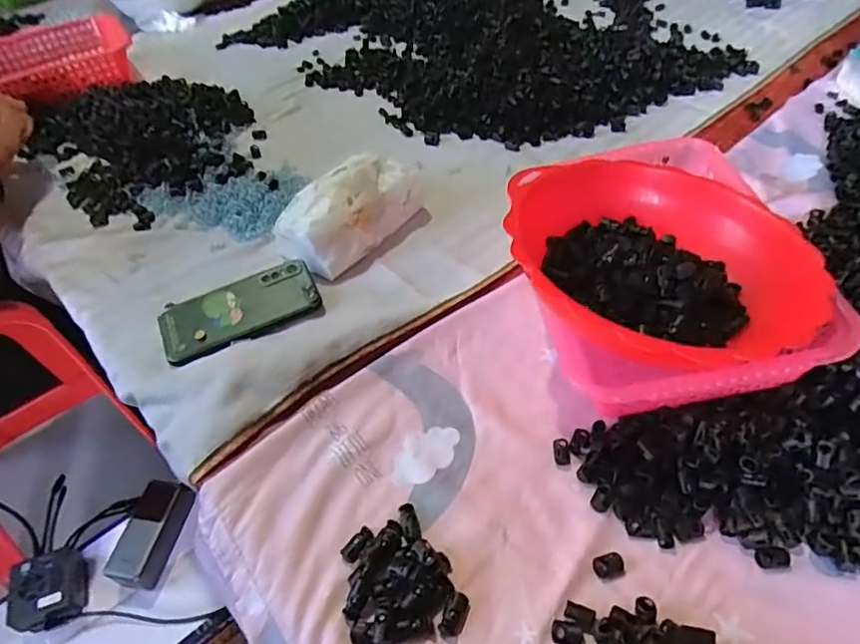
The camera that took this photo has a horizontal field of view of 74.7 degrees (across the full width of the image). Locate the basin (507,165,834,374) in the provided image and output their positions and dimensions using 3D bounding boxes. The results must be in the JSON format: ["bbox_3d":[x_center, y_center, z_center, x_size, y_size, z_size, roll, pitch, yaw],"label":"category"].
[{"bbox_3d":[0.188,-0.048,0.469,0.230,0.077,0.230,-3,47,3],"label":"basin"}]

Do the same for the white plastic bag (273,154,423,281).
[{"bbox_3d":[-0.091,-0.134,0.649,0.087,0.070,0.164,29,56,28],"label":"white plastic bag"}]

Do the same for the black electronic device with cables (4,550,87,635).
[{"bbox_3d":[-0.488,0.337,0.719,0.081,0.053,0.089,-12,47,-6],"label":"black electronic device with cables"}]

